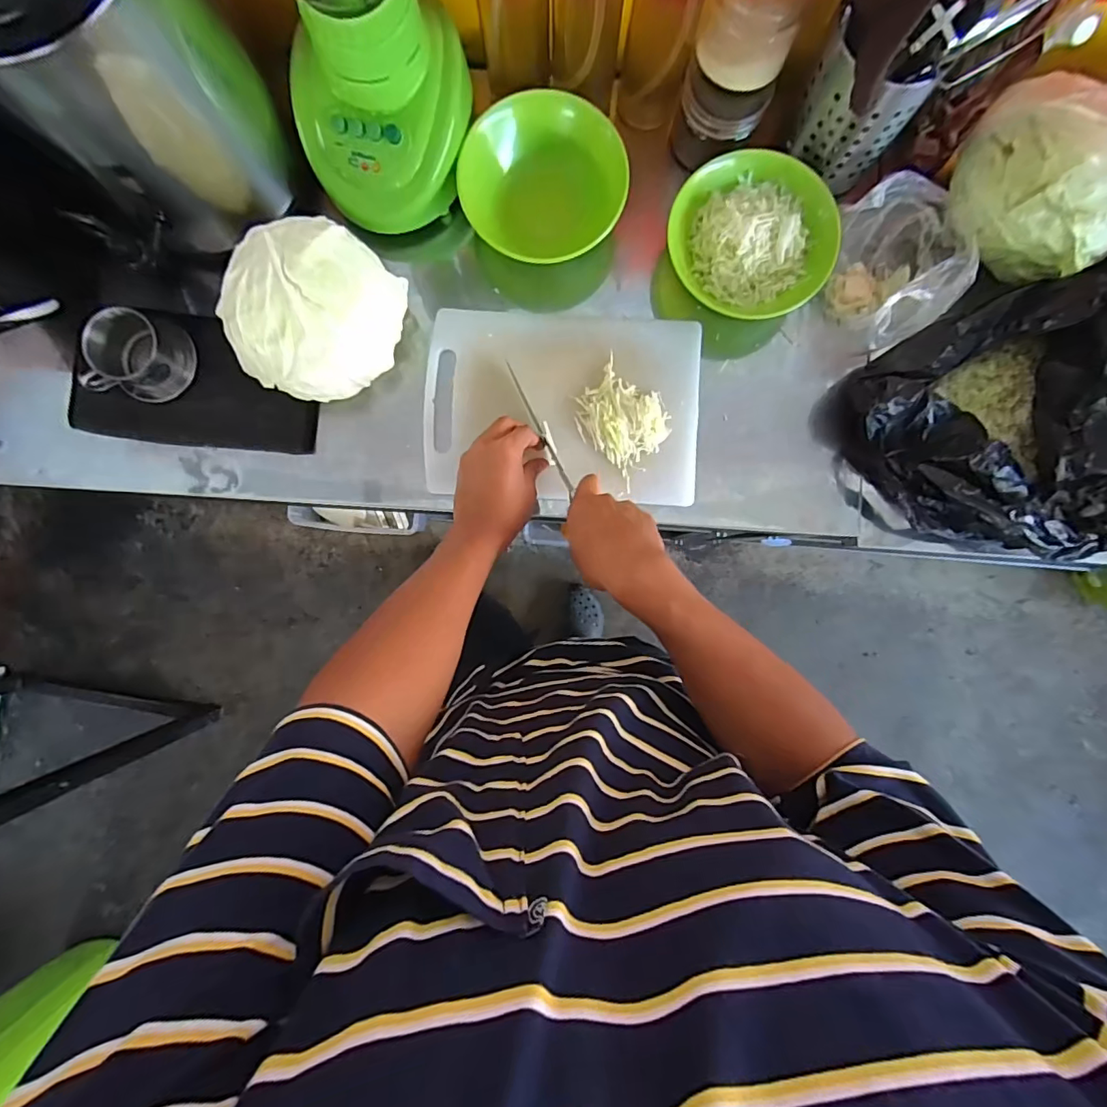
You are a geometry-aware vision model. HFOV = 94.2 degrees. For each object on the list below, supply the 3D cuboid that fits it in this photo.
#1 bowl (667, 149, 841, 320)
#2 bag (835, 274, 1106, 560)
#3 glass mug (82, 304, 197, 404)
[{"bbox_3d":[0.208,-0.337,0.541,0.166,0.050,0.144,18,89,0],"label":"bowl"},{"bbox_3d":[0.459,-0.131,0.516,0.280,0.131,0.231,16,89,0],"label":"bag"},{"bbox_3d":[-0.447,-0.211,0.552,0.081,0.072,0.083,0,89,0],"label":"glass mug"}]

